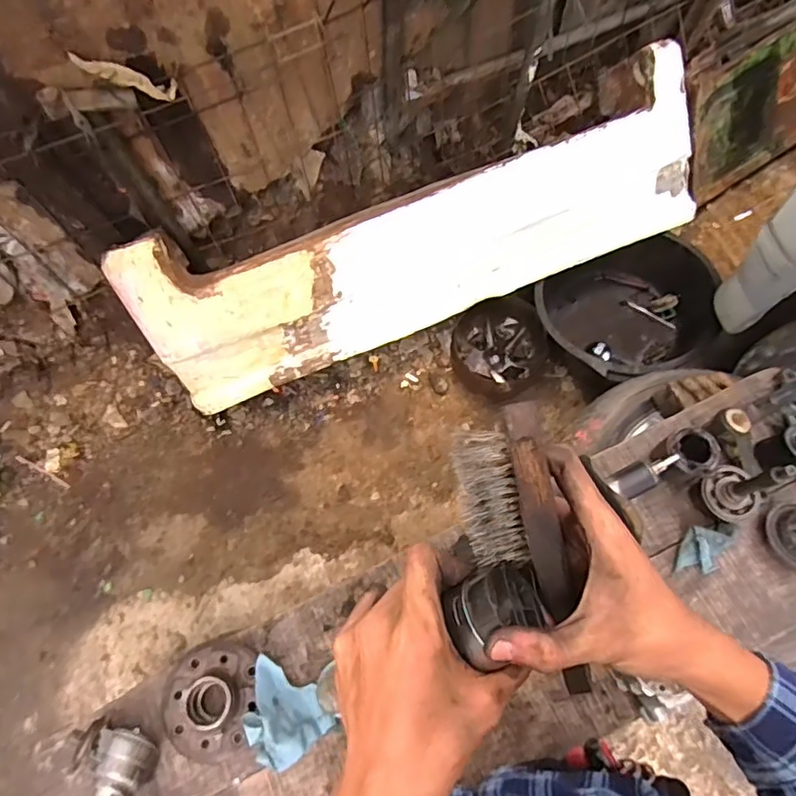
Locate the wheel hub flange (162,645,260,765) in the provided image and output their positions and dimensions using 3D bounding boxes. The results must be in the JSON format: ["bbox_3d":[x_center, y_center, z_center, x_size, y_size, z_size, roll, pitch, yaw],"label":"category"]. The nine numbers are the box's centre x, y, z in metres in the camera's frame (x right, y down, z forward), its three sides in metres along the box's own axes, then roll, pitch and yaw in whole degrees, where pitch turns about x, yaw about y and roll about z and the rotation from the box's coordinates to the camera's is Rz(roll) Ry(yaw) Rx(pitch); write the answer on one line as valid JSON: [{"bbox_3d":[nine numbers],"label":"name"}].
[{"bbox_3d":[-0.256,0.407,0.760,0.128,0.049,0.142,-8,63,-1],"label":"wheel hub flange"}]

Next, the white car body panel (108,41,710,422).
[{"bbox_3d":[0.082,-0.378,1.341,1.375,0.444,0.130,-21,38,-8],"label":"white car body panel"}]

